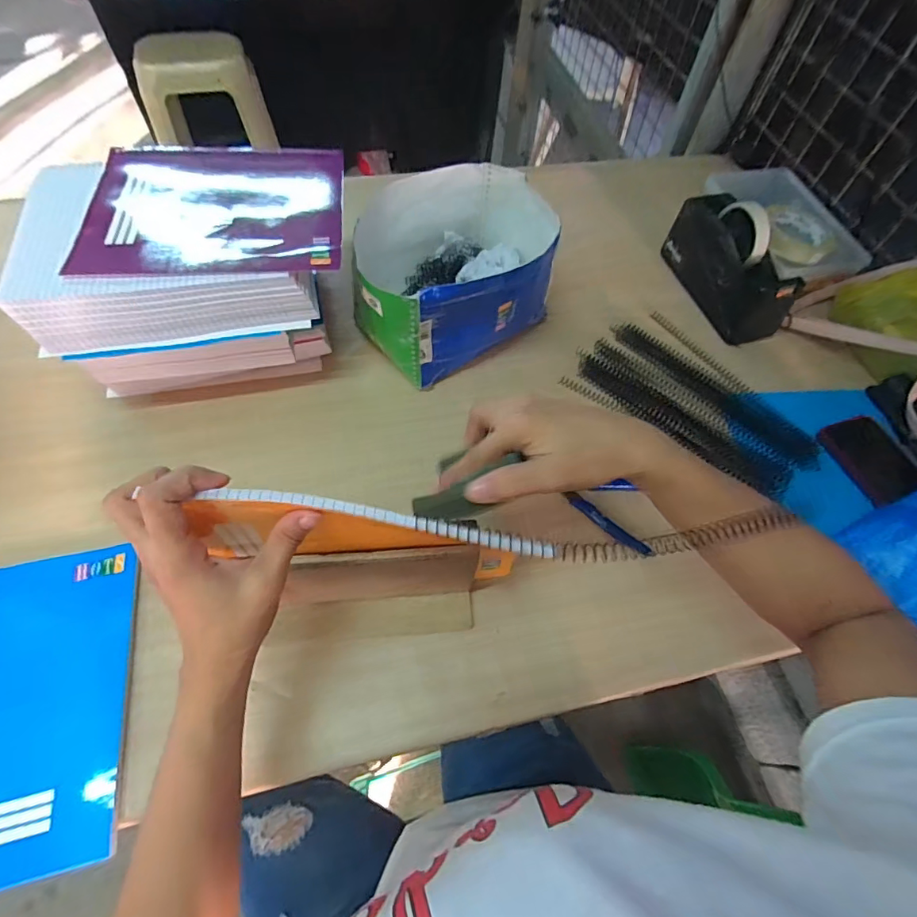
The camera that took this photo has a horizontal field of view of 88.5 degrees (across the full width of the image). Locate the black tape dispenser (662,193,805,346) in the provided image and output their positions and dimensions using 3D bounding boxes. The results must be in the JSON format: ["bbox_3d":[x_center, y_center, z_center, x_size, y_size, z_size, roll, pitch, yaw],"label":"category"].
[{"bbox_3d":[0.379,-0.277,0.658,0.067,0.097,0.210,-11,62,-10],"label":"black tape dispenser"}]

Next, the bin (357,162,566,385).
[{"bbox_3d":[-0.007,-0.236,0.601,0.257,0.143,0.217,-23,64,-16],"label":"bin"}]

